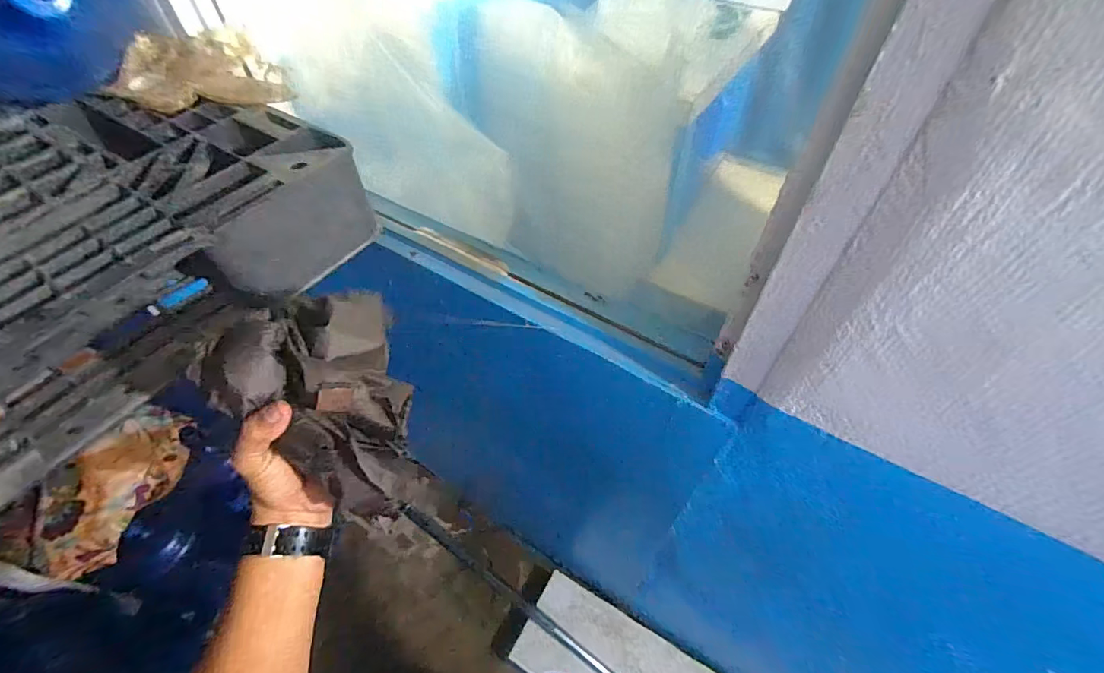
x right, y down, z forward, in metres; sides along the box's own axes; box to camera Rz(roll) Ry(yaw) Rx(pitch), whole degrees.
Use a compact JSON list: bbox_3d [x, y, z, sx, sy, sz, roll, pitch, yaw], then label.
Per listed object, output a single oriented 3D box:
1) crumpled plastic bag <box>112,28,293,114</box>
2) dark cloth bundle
[{"bbox_3d":[-0.471,-0.349,0.613,0.191,0.061,0.173,-34,59,-24],"label":"crumpled plastic bag"},{"bbox_3d":[-0.184,0.049,0.374,0.126,0.089,0.192,-22,54,-17],"label":"dark cloth bundle"}]

